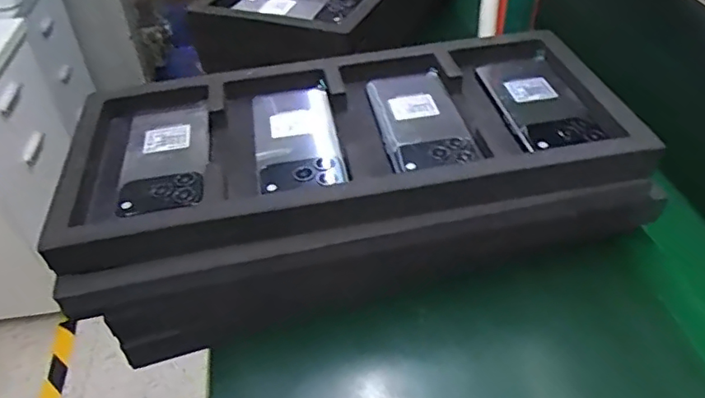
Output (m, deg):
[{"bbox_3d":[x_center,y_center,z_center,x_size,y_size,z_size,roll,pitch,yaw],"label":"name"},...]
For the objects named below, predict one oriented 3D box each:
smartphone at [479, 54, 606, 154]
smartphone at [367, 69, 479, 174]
[{"bbox_3d":[0.176,-0.094,0.539,0.074,0.010,0.176,-7,42,-4],"label":"smartphone"},{"bbox_3d":[0.063,-0.075,0.535,0.074,0.013,0.179,-7,42,-4],"label":"smartphone"}]

